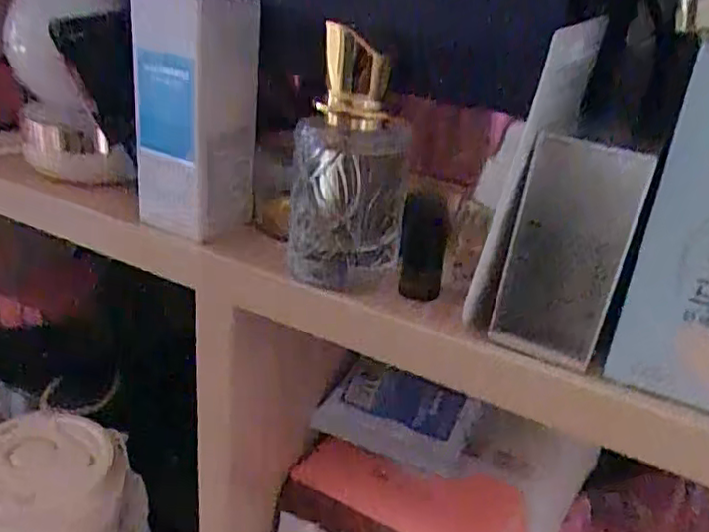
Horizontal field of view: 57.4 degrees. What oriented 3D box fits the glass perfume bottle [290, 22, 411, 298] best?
[{"bbox_3d":[-0.001,-0.036,0.238,0.040,0.091,0.033,5,25,-1],"label":"glass perfume bottle"}]

